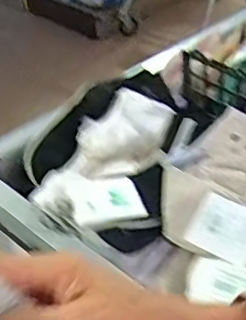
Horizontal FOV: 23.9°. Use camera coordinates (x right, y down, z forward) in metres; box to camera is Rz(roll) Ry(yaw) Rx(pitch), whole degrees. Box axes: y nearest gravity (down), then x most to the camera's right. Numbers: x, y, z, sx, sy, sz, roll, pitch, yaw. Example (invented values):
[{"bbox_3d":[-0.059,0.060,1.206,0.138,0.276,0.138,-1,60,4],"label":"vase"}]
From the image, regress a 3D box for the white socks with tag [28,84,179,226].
[{"bbox_3d":[-0.014,0.001,0.718,0.125,0.044,0.243,9,40,14],"label":"white socks with tag"}]

